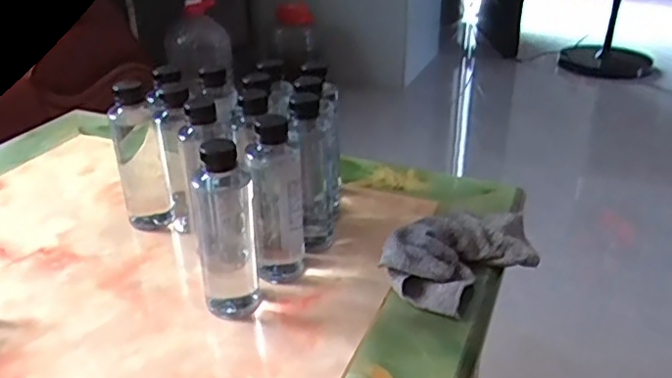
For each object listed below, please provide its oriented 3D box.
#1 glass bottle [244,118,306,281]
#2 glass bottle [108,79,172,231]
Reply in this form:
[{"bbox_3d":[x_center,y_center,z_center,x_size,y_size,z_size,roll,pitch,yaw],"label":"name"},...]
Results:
[{"bbox_3d":[-0.060,0.011,0.630,0.050,0.174,0.048,-4,29,-4],"label":"glass bottle"},{"bbox_3d":[-0.223,-0.030,0.710,0.057,0.174,0.046,-10,30,-15],"label":"glass bottle"}]

